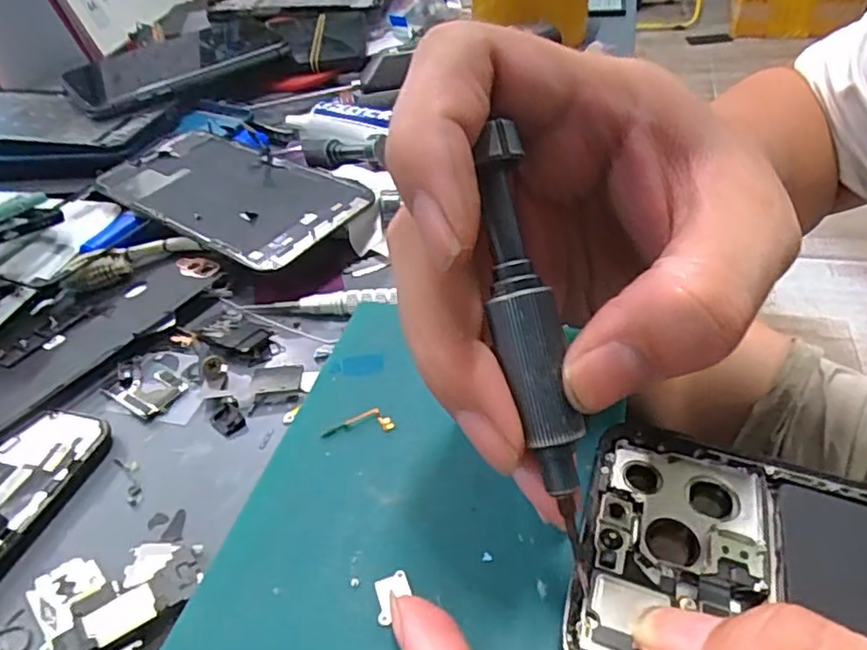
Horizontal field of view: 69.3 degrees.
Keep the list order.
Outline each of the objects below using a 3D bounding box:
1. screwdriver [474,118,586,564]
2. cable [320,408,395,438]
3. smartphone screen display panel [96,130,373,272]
[{"bbox_3d":[0.021,0.001,0.140,0.013,0.015,0.086,-10,85,-13],"label":"screwdriver"},{"bbox_3d":[-0.025,0.032,0.207,0.024,0.004,0.008,-8,40,-1],"label":"cable"},{"bbox_3d":[-0.109,-0.071,0.328,0.155,0.004,0.072,25,54,30],"label":"smartphone screen display panel"}]

